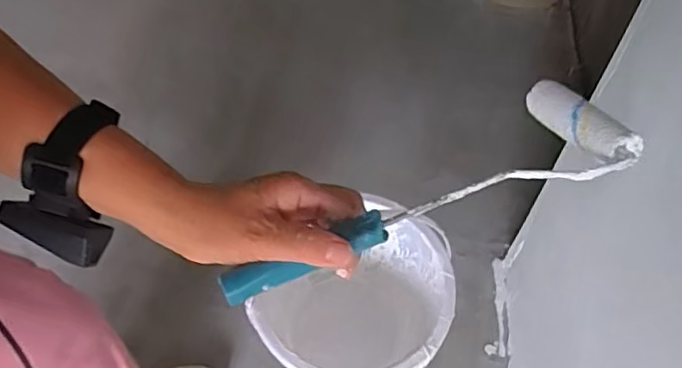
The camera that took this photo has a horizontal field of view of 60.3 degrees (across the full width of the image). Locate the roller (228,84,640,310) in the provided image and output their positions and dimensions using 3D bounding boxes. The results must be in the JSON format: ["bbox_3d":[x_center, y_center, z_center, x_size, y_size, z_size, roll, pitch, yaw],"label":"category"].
[{"bbox_3d":[0.051,0.001,0.396,0.284,0.040,0.092,-21,56,-12],"label":"roller"}]

